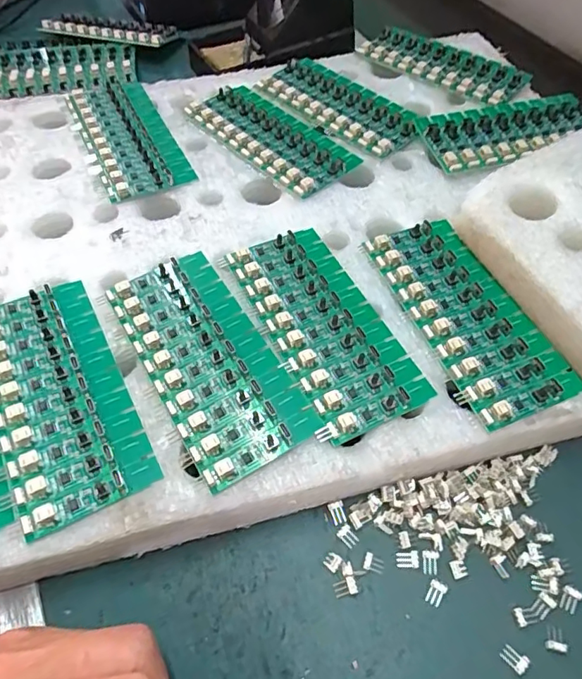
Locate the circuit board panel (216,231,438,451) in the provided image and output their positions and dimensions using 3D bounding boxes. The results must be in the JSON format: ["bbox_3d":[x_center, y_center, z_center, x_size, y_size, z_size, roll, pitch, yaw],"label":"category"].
[{"bbox_3d":[0.018,-0.012,0.294,0.067,0.006,0.136,-21,58,-14],"label":"circuit board panel"}]

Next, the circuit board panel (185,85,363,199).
[{"bbox_3d":[-0.016,-0.156,0.393,0.061,0.006,0.134,-37,63,-23],"label":"circuit board panel"}]

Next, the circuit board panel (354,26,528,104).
[{"bbox_3d":[0.129,-0.237,0.448,0.138,0.011,0.055,34,62,21],"label":"circuit board panel"}]

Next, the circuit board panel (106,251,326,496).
[{"bbox_3d":[-0.045,0.008,0.279,0.062,0.011,0.136,-26,60,-18],"label":"circuit board panel"}]

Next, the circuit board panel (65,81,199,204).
[{"bbox_3d":[-0.127,-0.158,0.394,0.064,0.005,0.145,-22,58,-15],"label":"circuit board panel"}]

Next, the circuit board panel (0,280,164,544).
[{"bbox_3d":[-0.119,0.024,0.265,0.061,0.008,0.136,-24,59,-16],"label":"circuit board panel"}]

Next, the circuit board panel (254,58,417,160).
[{"bbox_3d":[0.040,-0.192,0.418,0.138,0.006,0.068,36,62,22],"label":"circuit board panel"}]

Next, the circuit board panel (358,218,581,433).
[{"bbox_3d":[0.100,-0.017,0.301,0.064,0.011,0.136,-19,58,-13],"label":"circuit board panel"}]

